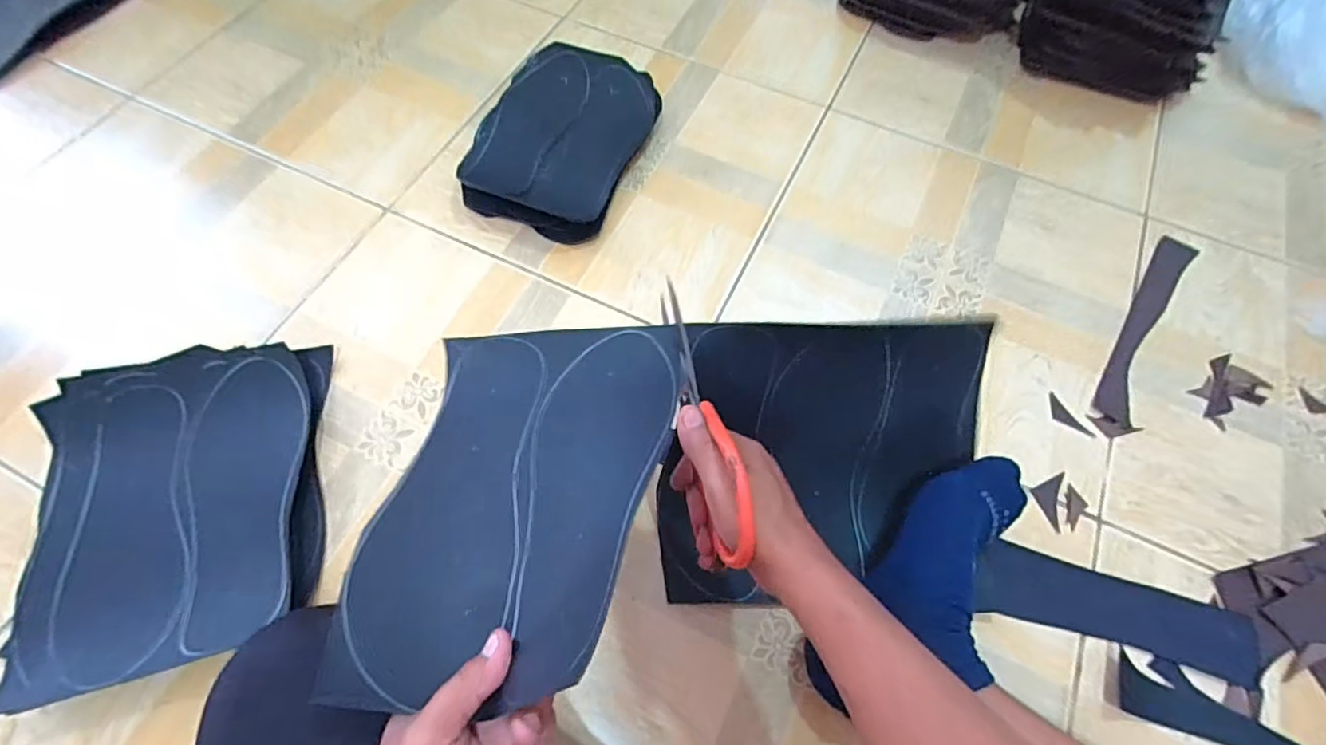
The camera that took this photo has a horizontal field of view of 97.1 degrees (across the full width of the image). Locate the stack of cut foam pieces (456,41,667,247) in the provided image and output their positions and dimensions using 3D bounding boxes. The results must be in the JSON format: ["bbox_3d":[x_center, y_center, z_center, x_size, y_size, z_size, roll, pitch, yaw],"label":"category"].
[{"bbox_3d":[-0.120,-0.283,0.700,0.185,0.040,0.253,22,65,8],"label":"stack of cut foam pieces"}]

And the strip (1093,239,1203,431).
[{"bbox_3d":[0.521,-0.052,0.633,0.040,0.006,0.270,34,67,13],"label":"strip"}]

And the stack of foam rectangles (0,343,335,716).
[{"bbox_3d":[-0.414,0.111,0.499,0.225,0.039,0.266,-10,65,-7],"label":"stack of foam rectangles"}]

